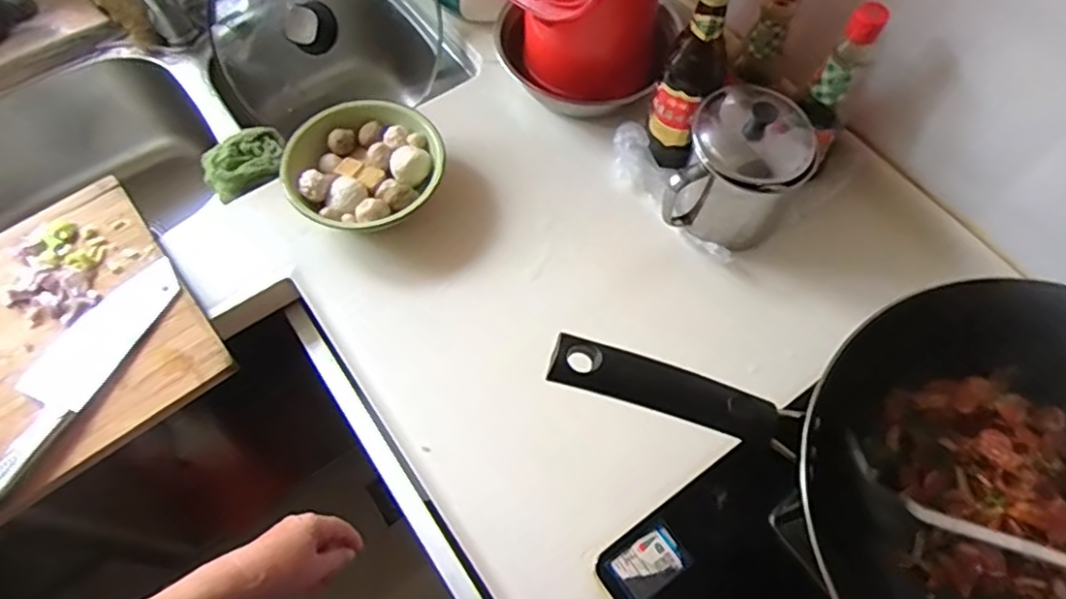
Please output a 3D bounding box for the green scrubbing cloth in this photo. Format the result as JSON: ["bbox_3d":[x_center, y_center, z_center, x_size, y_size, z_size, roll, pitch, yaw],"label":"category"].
[{"bbox_3d":[-0.356,-0.172,0.812,0.102,0.031,0.088,-33,68,-16],"label":"green scrubbing cloth"}]

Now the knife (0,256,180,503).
[{"bbox_3d":[-0.461,0.073,0.647,0.080,0.013,0.278,24,66,11],"label":"knife"}]

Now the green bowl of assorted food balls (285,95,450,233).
[{"bbox_3d":[-0.190,-0.148,0.751,0.171,0.056,0.164,0,63,0],"label":"green bowl of assorted food balls"}]

